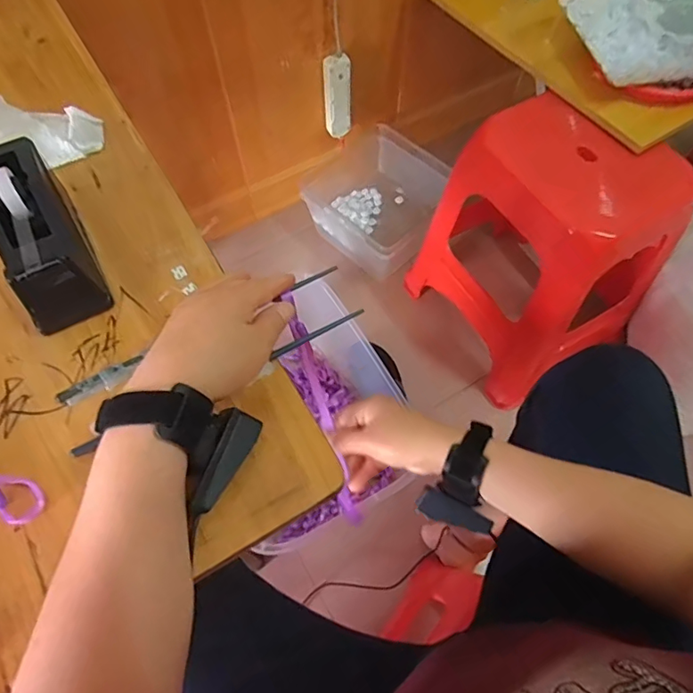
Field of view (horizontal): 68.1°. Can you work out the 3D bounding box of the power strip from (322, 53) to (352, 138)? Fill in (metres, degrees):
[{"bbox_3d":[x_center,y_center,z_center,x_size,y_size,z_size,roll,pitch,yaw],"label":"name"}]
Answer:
[{"bbox_3d":[-0.019,-0.577,1.185,0.060,0.197,0.035,2,63,1],"label":"power strip"}]

